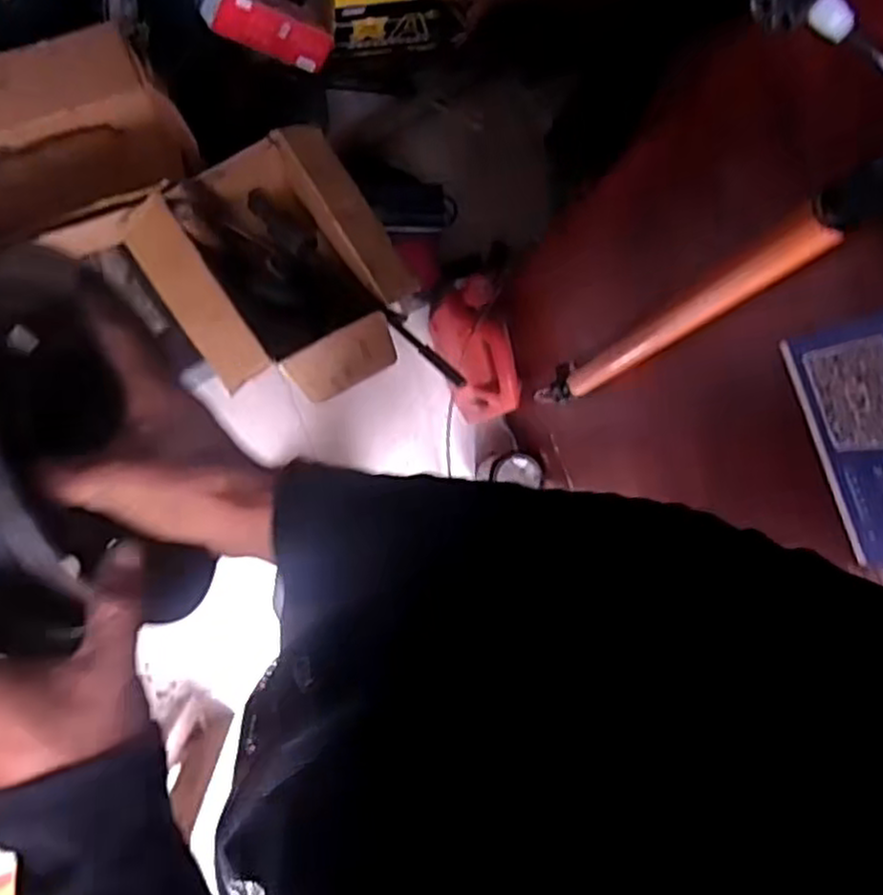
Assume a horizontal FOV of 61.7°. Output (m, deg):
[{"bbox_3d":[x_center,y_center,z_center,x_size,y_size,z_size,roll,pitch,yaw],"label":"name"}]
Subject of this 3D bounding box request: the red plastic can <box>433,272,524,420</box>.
[{"bbox_3d":[0.055,-0.166,1.393,0.094,0.303,0.239,-18,91,-9],"label":"red plastic can"}]

